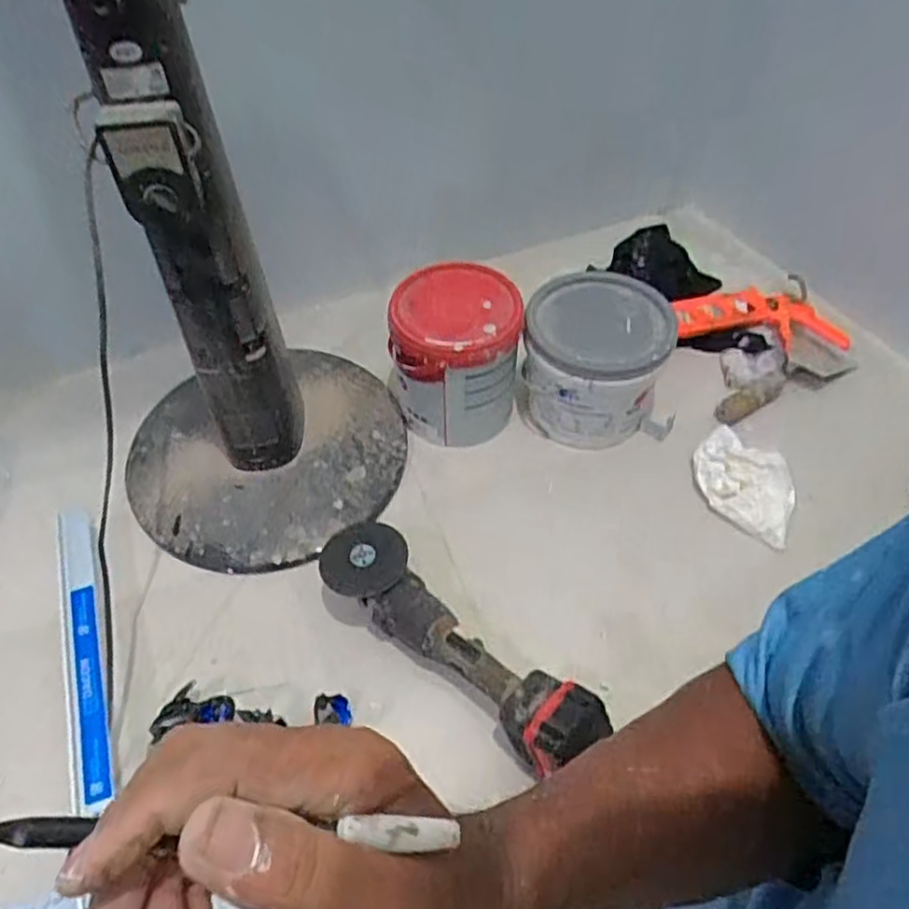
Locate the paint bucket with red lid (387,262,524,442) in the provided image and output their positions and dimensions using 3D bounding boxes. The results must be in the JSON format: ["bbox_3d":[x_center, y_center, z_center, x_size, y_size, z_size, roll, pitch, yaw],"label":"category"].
[{"bbox_3d":[-0.001,-0.136,1.010,0.174,0.196,0.158,-1,52,-1],"label":"paint bucket with red lid"}]

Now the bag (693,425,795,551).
[{"bbox_3d":[0.399,0.035,0.982,0.146,0.034,0.123,28,57,20],"label":"bag"}]

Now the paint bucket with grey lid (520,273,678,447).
[{"bbox_3d":[0.203,-0.125,1.027,0.213,0.174,0.192,5,52,3],"label":"paint bucket with grey lid"}]

